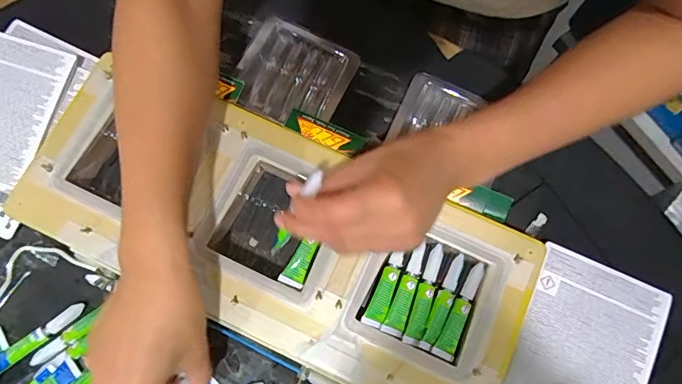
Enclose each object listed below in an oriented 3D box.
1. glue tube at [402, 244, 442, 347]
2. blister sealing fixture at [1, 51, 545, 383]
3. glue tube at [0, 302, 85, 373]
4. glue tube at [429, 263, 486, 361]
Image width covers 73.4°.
[{"bbox_3d":[0.070,0.083,0.374,0.015,0.005,0.083,22,76,5],"label":"glue tube"},{"bbox_3d":[-0.056,0.037,0.398,0.420,0.045,0.164,23,76,5],"label":"blister sealing fixture"},{"bbox_3d":[-0.255,0.121,0.385,0.083,0.009,0.015,-37,79,-9],"label":"glue tube"},{"bbox_3d":[0.098,0.096,0.372,0.017,0.007,0.081,27,77,6],"label":"glue tube"}]

